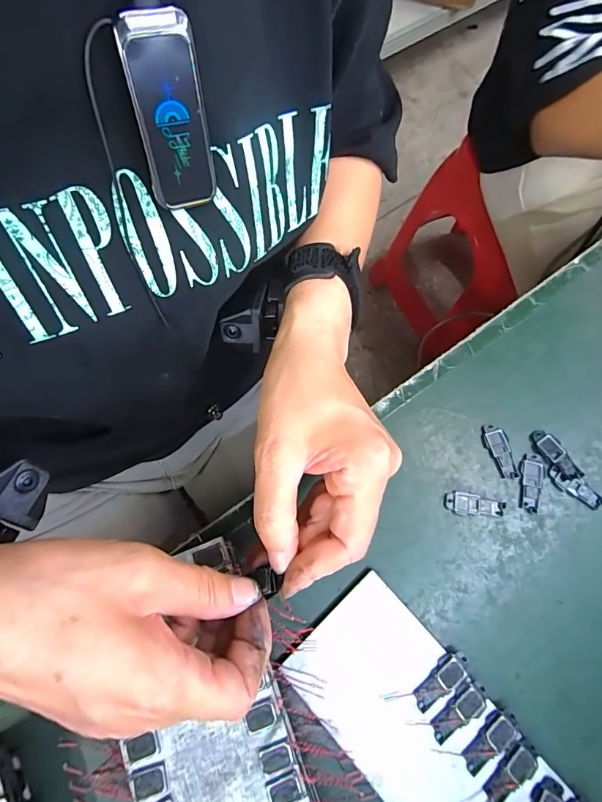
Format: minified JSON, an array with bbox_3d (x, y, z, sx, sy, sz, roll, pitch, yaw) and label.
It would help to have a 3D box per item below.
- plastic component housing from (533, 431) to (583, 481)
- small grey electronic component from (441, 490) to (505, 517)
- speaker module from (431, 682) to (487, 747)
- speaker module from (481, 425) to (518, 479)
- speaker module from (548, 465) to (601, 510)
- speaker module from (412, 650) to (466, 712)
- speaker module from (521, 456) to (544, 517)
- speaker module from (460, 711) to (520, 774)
[{"bbox_3d":[0.180,0.038,0.300,0.014,0.004,0.040,-29,76,-10],"label":"plastic component housing"},{"bbox_3d":[0.118,0.070,0.290,0.041,0.004,0.016,7,73,0],"label":"small grey electronic component"},{"bbox_3d":[0.092,0.181,0.247,0.038,0.004,0.014,-32,77,-11],"label":"speaker module"},{"bbox_3d":[0.140,0.035,0.300,0.017,0.004,0.039,-11,73,-5],"label":"speaker module"},{"bbox_3d":[0.190,0.059,0.294,0.040,0.004,0.012,37,75,9],"label":"speaker module"},{"bbox_3d":[0.083,0.167,0.253,0.039,0.004,0.015,-36,77,-12],"label":"speaker module"},{"bbox_3d":[0.160,0.057,0.295,0.014,0.004,0.039,15,73,3],"label":"speaker module"},{"bbox_3d":[0.109,0.195,0.243,0.037,0.004,0.017,-29,76,-10],"label":"speaker module"}]

